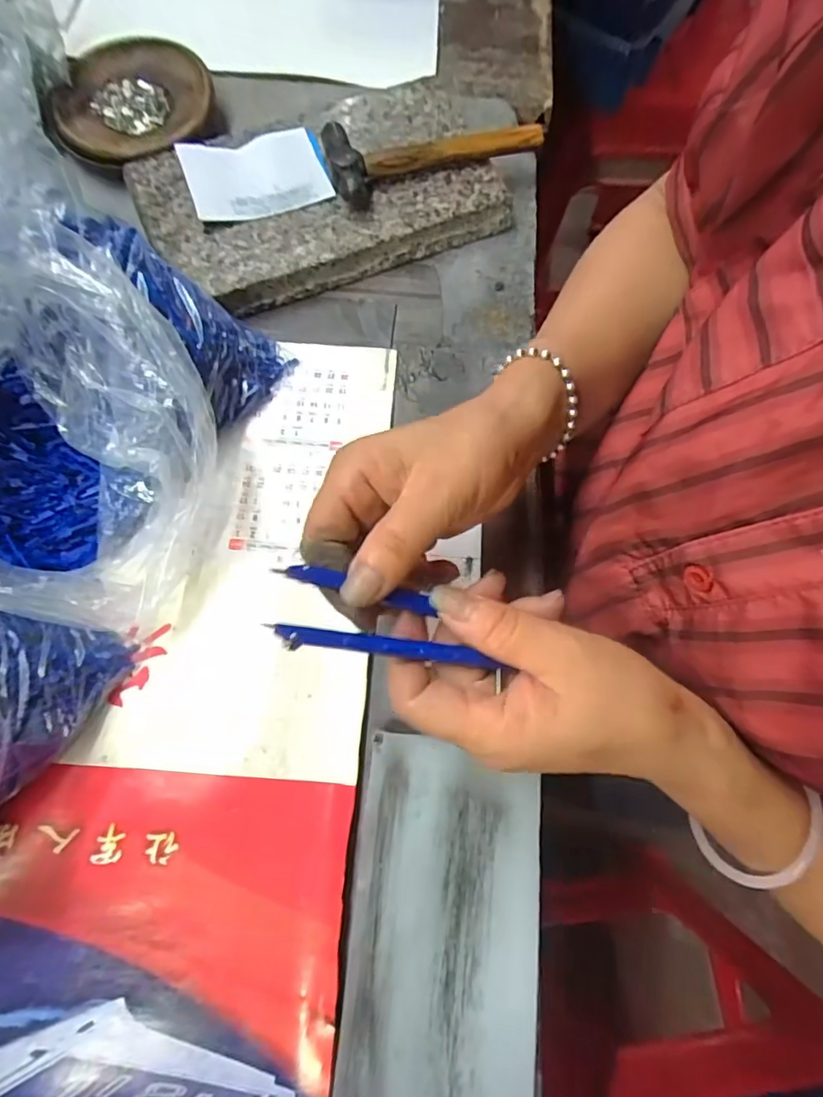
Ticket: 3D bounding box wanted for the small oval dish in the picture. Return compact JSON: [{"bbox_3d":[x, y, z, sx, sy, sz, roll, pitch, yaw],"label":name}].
[{"bbox_3d":[-0.205,-0.332,0.407,0.108,0.019,0.112,-13,73,-5],"label":"small oval dish"}]

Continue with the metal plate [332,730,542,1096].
[{"bbox_3d":[0.015,0.198,0.270,0.093,0.009,0.191,4,72,1],"label":"metal plate"}]

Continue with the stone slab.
[{"bbox_3d":[-0.067,-0.257,0.400,0.240,0.029,0.139,-22,74,-8],"label":"stone slab"}]

